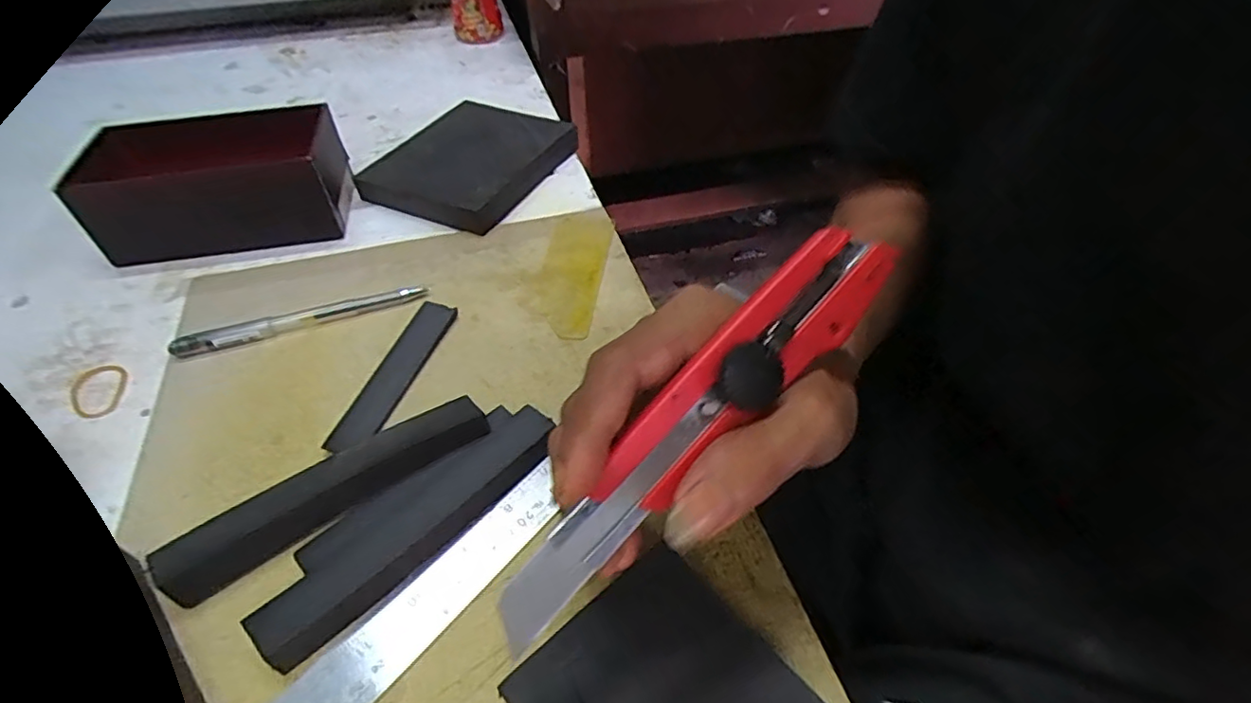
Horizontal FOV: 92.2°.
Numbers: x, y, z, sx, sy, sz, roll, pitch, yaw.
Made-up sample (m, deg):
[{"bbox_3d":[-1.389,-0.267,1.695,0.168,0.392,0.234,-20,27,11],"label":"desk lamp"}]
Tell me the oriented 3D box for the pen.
[{"bbox_3d":[-0.197,-0.020,0.370,0.144,0.011,0.014,-17,48,-14],"label":"pen"}]

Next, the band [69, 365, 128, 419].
[{"bbox_3d":[-0.299,0.022,0.341,0.027,0.004,0.045,-22,49,-19],"label":"band"}]

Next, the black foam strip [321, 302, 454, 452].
[{"bbox_3d":[-0.129,0.012,0.338,0.023,0.008,0.107,12,47,13],"label":"black foam strip"}]

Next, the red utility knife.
[{"bbox_3d":[0.023,0.019,0.190,0.167,0.019,0.022,-44,57,-13],"label":"red utility knife"}]

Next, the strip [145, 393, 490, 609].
[{"bbox_3d":[-0.134,0.063,0.278,0.143,0.021,0.027,-28,51,-23],"label":"strip"}]

